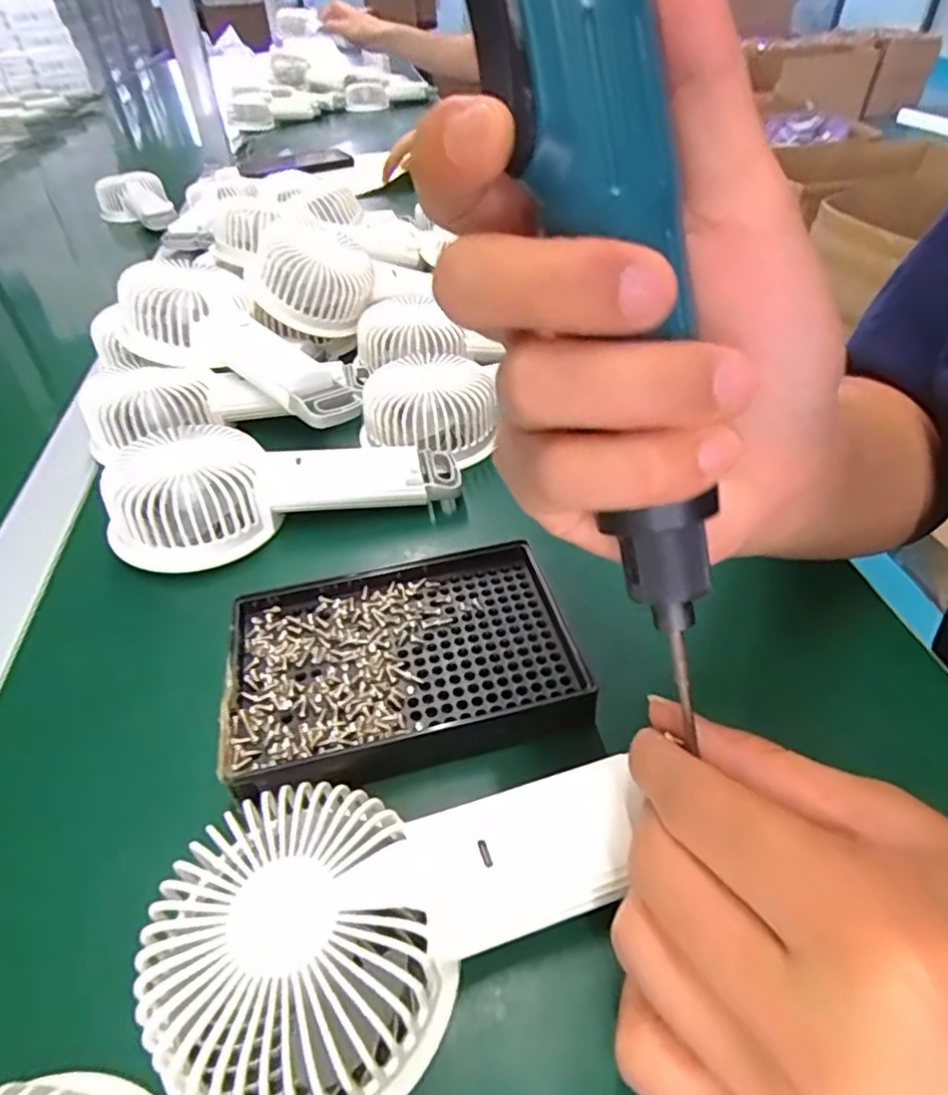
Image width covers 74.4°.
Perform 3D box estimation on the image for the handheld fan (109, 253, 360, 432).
[{"bbox_3d":[-0.145,-0.130,0.399,0.181,0.041,0.080,33,52,12],"label":"handheld fan"}]

